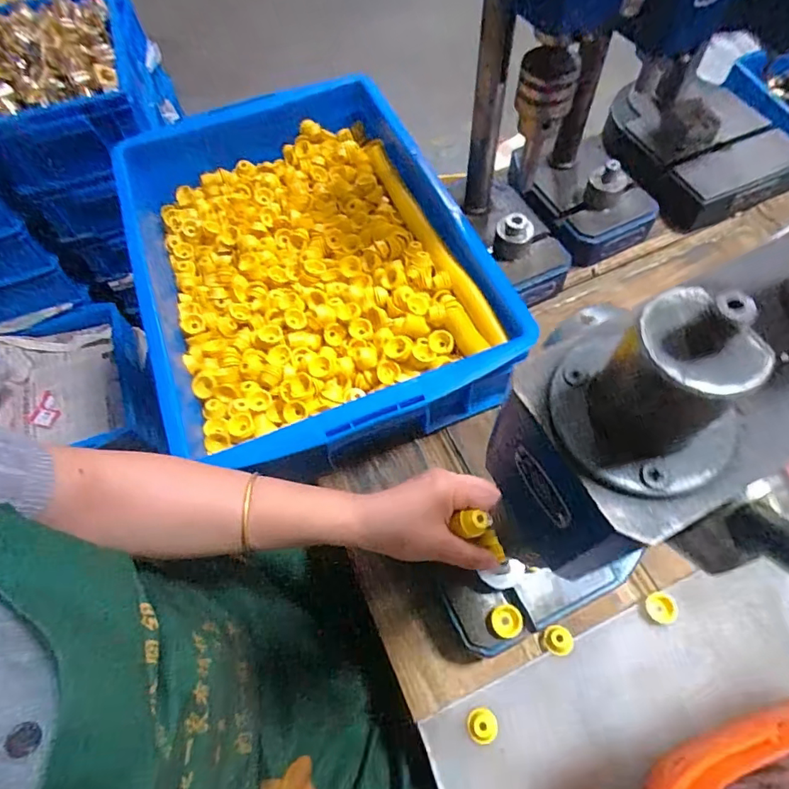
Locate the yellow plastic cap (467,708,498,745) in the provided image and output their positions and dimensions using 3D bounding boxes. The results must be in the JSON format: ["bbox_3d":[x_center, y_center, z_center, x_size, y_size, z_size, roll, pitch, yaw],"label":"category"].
[{"bbox_3d":[0.075,0.283,0.423,0.024,0.022,0.024,-1,63,3],"label":"yellow plastic cap"}]

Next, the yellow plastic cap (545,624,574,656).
[{"bbox_3d":[0.150,0.222,0.447,0.022,0.010,0.024,-18,63,-5],"label":"yellow plastic cap"}]

